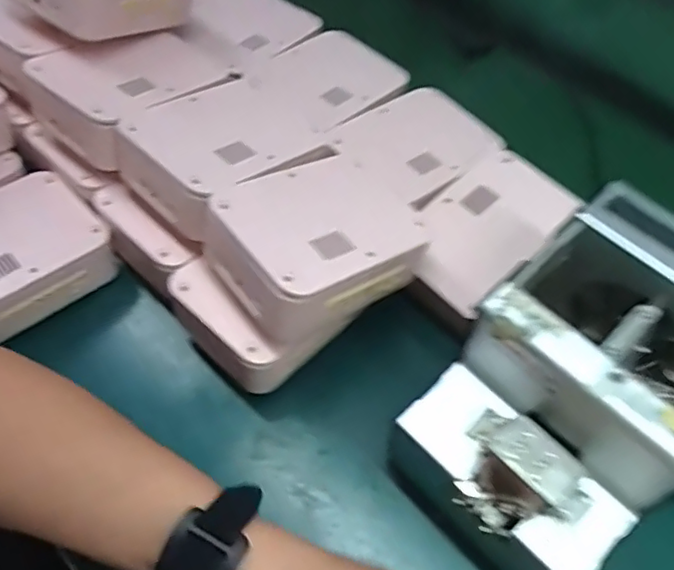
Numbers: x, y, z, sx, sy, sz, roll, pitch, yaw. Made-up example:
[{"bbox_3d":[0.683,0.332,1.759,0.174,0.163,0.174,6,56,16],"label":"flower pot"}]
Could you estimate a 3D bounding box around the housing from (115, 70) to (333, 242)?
[{"bbox_3d":[-0.083,-0.101,0.458,0.113,0.047,0.141,41,50,22],"label":"housing"}]

